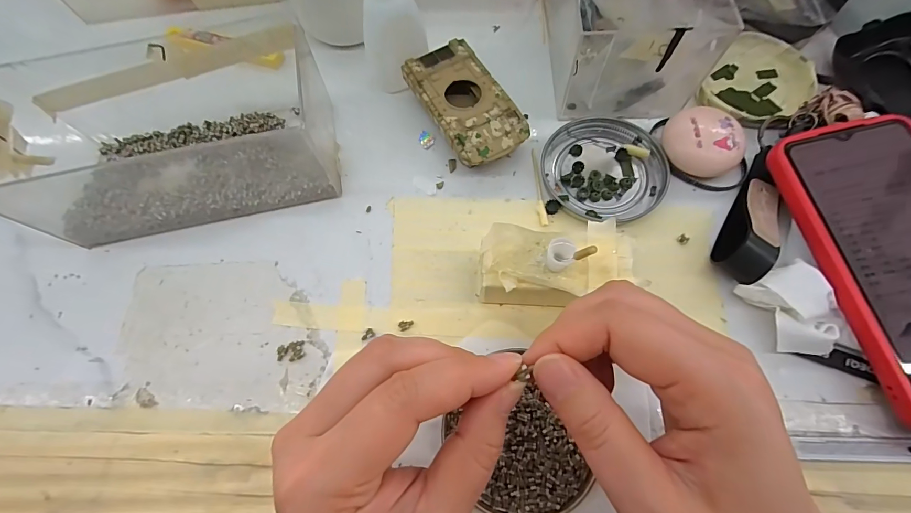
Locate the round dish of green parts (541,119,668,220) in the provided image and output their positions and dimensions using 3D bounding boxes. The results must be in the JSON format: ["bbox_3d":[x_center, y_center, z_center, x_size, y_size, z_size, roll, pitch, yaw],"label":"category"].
[{"bbox_3d":[0.098,-0.059,0.265,0.075,0.007,0.075,-1,69,2],"label":"round dish of green parts"}]

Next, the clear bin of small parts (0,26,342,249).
[{"bbox_3d":[-0.177,-0.091,0.259,0.176,0.066,0.129,-12,69,-2],"label":"clear bin of small parts"}]

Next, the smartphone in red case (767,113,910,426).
[{"bbox_3d":[0.242,0.000,0.212,0.080,0.009,0.167,-13,71,5],"label":"smartphone in red case"}]

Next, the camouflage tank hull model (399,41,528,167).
[{"bbox_3d":[0.007,-0.101,0.277,0.052,0.024,0.095,-29,71,-8],"label":"camouflage tank hull model"}]

